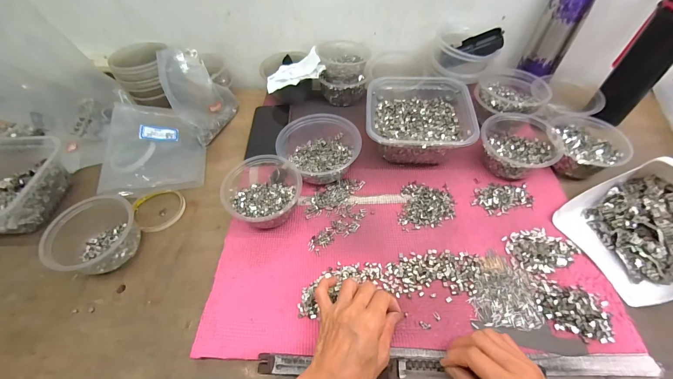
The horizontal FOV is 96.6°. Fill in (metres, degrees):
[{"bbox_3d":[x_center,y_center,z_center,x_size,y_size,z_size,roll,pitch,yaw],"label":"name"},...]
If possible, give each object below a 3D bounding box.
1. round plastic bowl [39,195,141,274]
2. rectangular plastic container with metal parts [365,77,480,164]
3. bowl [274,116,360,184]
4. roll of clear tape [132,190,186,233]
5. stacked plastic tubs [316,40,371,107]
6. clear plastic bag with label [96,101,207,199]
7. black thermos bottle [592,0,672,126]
[{"bbox_3d":[-0.344,0.066,0.431,0.101,0.079,0.109,-2,55,2],"label":"round plastic bowl"},{"bbox_3d":[0.139,-0.118,0.530,0.168,0.071,0.161,2,55,5],"label":"rectangular plastic container with metal parts"},{"bbox_3d":[-0.028,-0.075,0.514,0.131,0.061,0.133,-2,55,2],"label":"bowl"},{"bbox_3d":[-0.294,0.030,0.498,0.077,0.012,0.083,-39,61,-21],"label":"roll of clear tape"},{"bbox_3d":[0.016,-0.243,0.621,0.102,0.080,0.113,-4,55,1],"label":"stacked plastic tubs"},{"bbox_3d":[-0.337,-0.087,0.561,0.157,0.029,0.223,-5,56,-22],"label":"clear plastic bag with label"},{"bbox_3d":[0.494,-0.217,0.466,0.061,0.227,0.069,-39,60,-24],"label":"black thermos bottle"}]

